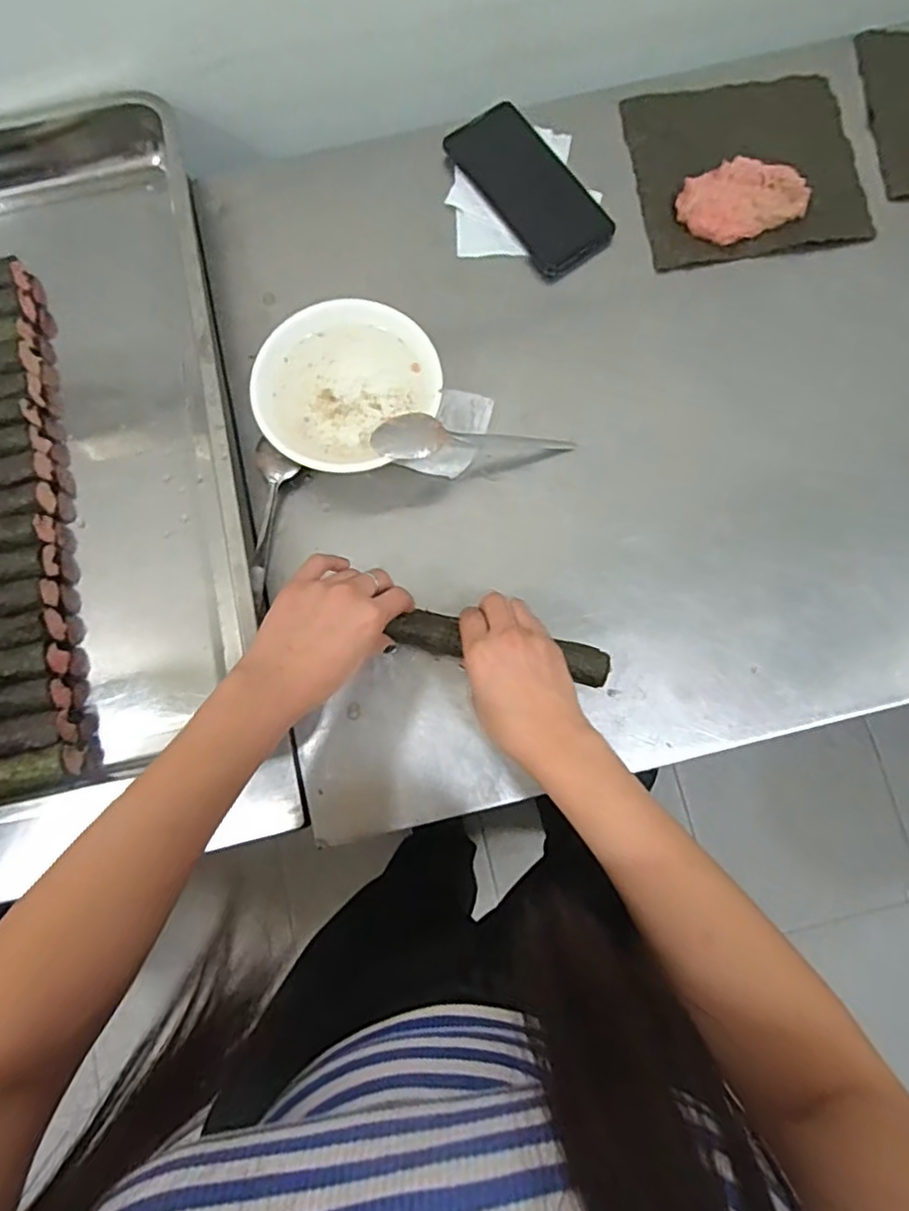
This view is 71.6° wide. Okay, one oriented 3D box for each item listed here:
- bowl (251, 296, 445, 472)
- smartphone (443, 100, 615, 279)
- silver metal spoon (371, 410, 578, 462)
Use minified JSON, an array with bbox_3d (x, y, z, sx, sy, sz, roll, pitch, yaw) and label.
[{"bbox_3d":[-0.085,-0.174,0.511,0.144,0.047,0.132,0,79,1],"label":"bowl"},{"bbox_3d":[0.066,-0.371,0.560,0.075,0.013,0.162,-34,80,-5],"label":"smartphone"},{"bbox_3d":[0.016,-0.132,0.508,0.164,0.036,0.034,-4,77,-29],"label":"silver metal spoon"}]

